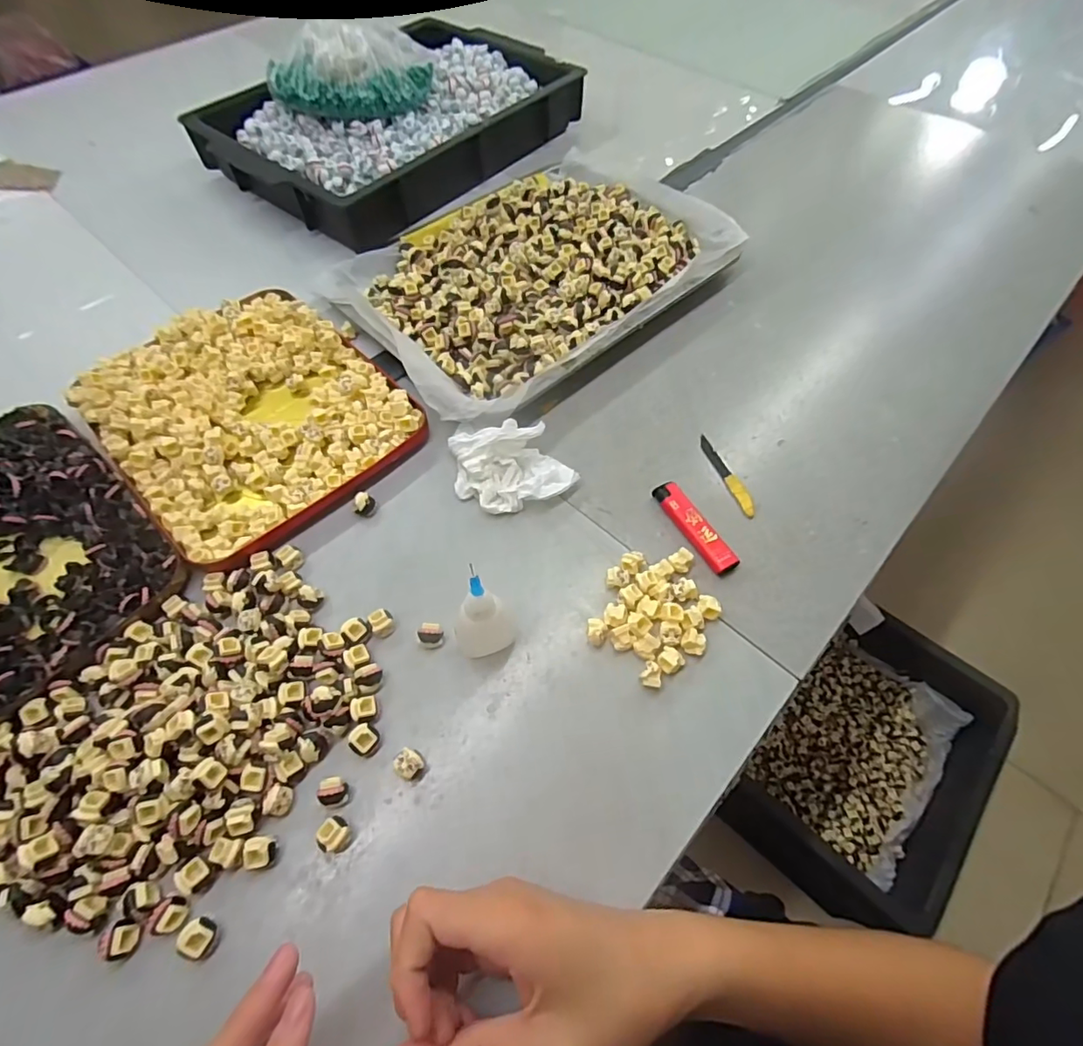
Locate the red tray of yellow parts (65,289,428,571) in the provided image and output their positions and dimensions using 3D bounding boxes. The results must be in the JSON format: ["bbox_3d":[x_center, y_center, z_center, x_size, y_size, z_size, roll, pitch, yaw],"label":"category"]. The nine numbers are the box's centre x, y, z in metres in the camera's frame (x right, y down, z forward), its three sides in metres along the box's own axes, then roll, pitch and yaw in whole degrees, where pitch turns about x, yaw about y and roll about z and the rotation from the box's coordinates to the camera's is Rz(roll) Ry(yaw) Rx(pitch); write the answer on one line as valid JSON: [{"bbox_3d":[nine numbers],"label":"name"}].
[{"bbox_3d":[-0.233,-0.096,0.429,0.197,0.025,0.243,-37,66,-20],"label":"red tray of yellow parts"}]

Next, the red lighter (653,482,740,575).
[{"bbox_3d":[0.111,0.002,0.390,0.020,0.011,0.077,-26,62,-14],"label":"red lighter"}]

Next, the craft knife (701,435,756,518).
[{"bbox_3d":[0.145,-0.039,0.419,0.013,0.004,0.080,-16,60,-9],"label":"craft knife"}]

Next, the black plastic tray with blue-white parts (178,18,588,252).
[{"bbox_3d":[-0.167,-0.483,0.646,0.273,0.064,0.398,33,65,19],"label":"black plastic tray with blue-white parts"}]

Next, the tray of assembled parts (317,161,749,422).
[{"bbox_3d":[-0.004,-0.246,0.523,0.360,0.037,0.258,-39,65,-20],"label":"tray of assembled parts"}]

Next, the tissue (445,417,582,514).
[{"bbox_3d":[-0.022,-0.043,0.404,0.093,0.035,0.067,-5,59,-2],"label":"tissue"}]

